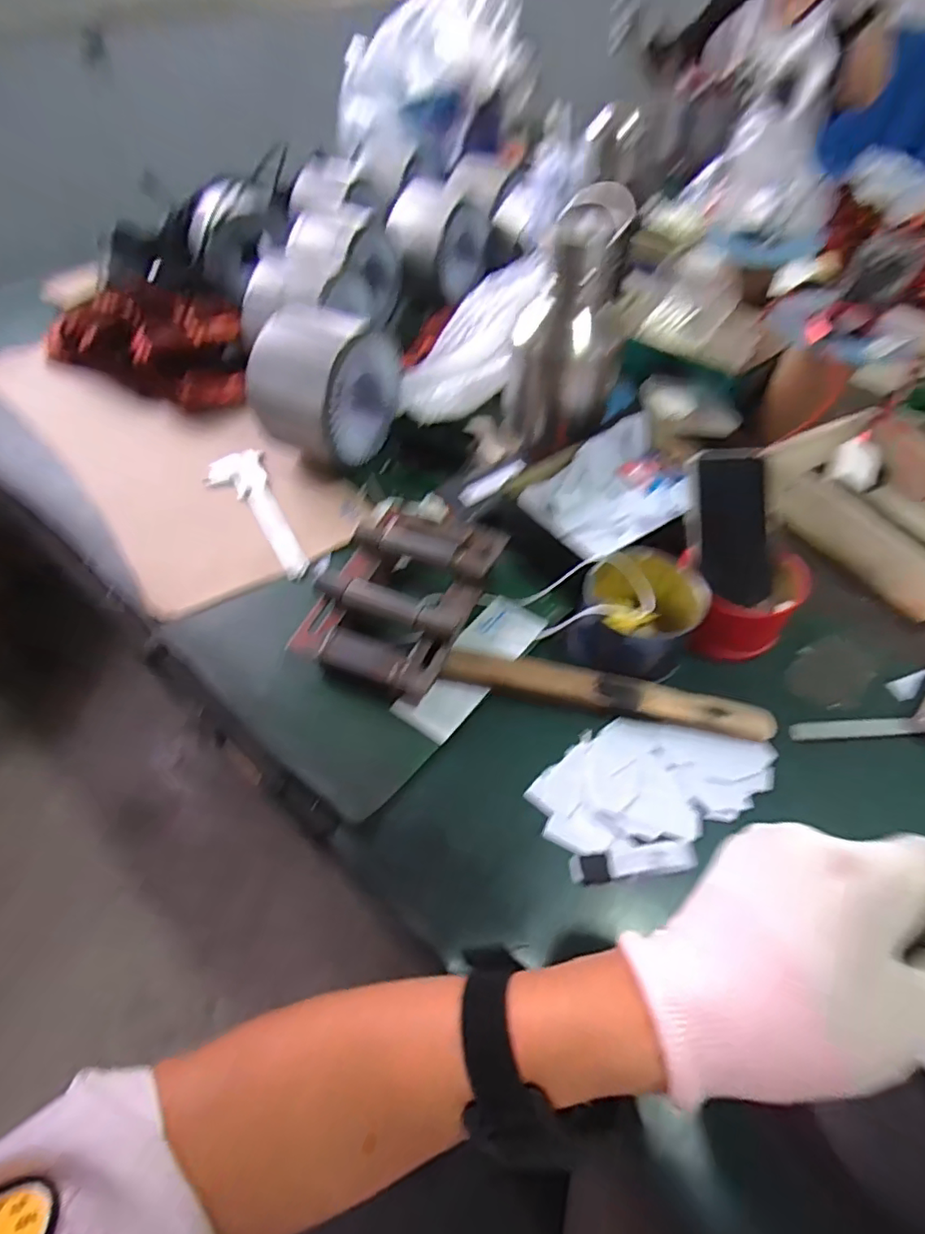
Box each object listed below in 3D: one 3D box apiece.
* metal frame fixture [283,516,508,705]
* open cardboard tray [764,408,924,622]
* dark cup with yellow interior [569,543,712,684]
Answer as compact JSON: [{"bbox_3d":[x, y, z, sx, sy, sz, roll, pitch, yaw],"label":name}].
[{"bbox_3d":[-0.051,-0.028,0.532,0.133,0.046,0.198,20,55,16],"label":"metal frame fixture"},{"bbox_3d":[0.461,-0.111,0.600,0.173,0.066,0.228,-21,54,-14],"label":"open cardboard tray"},{"bbox_3d":[0.157,-0.009,0.500,0.100,0.056,0.120,23,56,18],"label":"dark cup with yellow interior"}]

